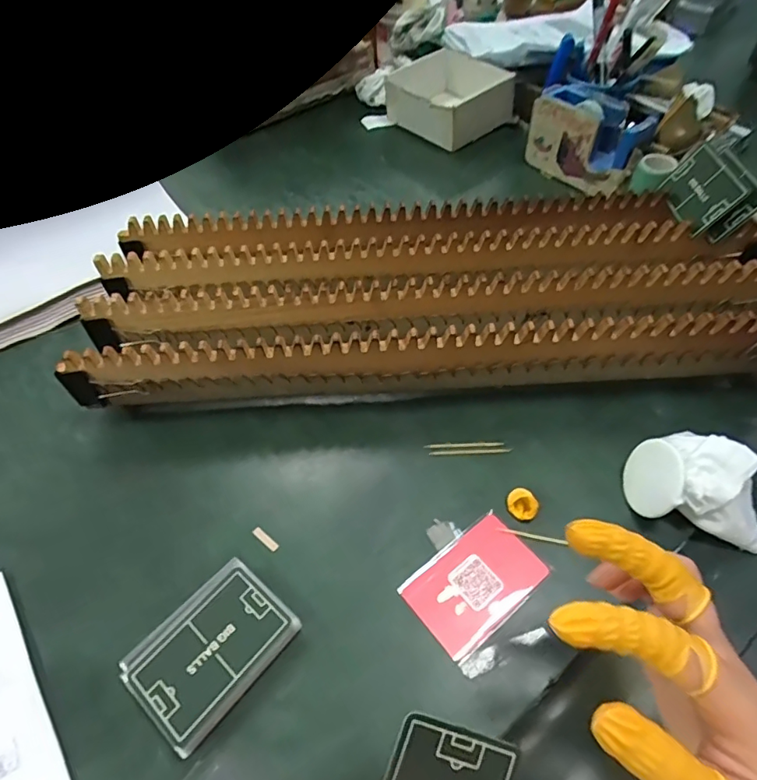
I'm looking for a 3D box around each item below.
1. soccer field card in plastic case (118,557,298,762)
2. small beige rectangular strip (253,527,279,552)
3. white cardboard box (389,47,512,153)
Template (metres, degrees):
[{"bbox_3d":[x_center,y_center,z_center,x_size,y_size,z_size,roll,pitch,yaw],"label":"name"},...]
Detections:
[{"bbox_3d":[-0.102,0.154,0.307,0.071,0.014,0.088,33,61,27],"label":"soccer field card in plastic case"},{"bbox_3d":[-0.080,0.105,0.356,0.023,0.004,0.006,32,60,27],"label":"small beige rectangular strip"},{"bbox_3d":[0.095,-0.393,0.690,0.118,0.069,0.135,-35,56,-21],"label":"white cardboard box"}]

